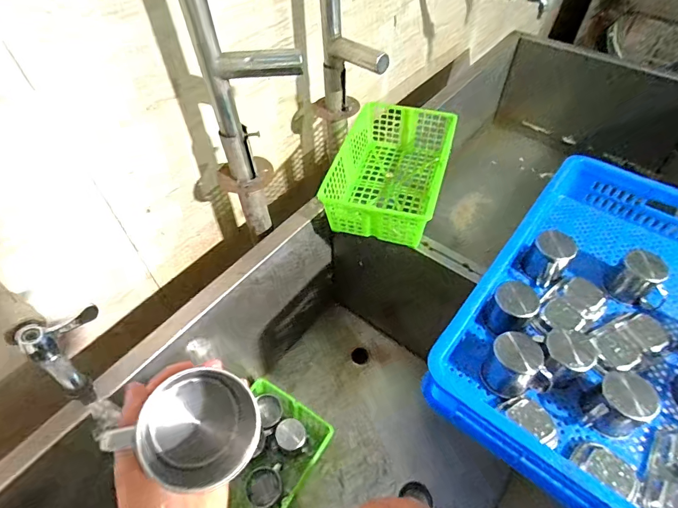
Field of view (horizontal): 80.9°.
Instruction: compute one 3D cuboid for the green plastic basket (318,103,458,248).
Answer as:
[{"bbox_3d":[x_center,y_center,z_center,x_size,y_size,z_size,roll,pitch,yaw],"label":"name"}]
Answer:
[{"bbox_3d":[0.112,-0.180,0.856,0.216,0.095,0.323,15,54,11],"label":"green plastic basket"}]

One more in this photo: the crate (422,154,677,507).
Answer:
[{"bbox_3d":[0.445,0.101,0.618,0.399,0.117,0.575,33,59,23],"label":"crate"}]

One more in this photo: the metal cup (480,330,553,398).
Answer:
[{"bbox_3d":[0.258,0.164,0.581,0.079,0.080,0.067,0,53,0],"label":"metal cup"}]

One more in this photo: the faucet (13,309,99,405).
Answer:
[{"bbox_3d":[-0.248,0.093,0.381,0.056,0.071,0.069,35,60,24],"label":"faucet"}]

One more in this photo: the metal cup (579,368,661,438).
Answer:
[{"bbox_3d":[0.378,0.208,0.544,0.079,0.073,0.070,-19,55,-14],"label":"metal cup"}]

